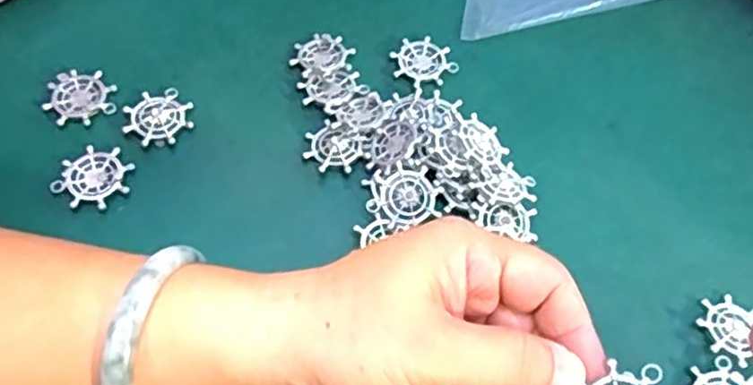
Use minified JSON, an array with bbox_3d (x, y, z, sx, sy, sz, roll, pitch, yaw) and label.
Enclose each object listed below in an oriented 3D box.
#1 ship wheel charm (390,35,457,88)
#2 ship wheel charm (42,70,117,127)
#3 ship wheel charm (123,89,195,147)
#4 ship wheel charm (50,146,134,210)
[{"bbox_3d":[0.025,-0.070,0.363,0.031,0.004,0.031,2,61,-3],"label":"ship wheel charm"},{"bbox_3d":[-0.147,-0.048,0.334,0.032,0.005,0.028,-5,61,-7],"label":"ship wheel charm"},{"bbox_3d":[-0.107,-0.037,0.334,0.029,0.005,0.032,35,64,15],"label":"ship wheel charm"},{"bbox_3d":[-0.132,-0.007,0.315,0.032,0.005,0.030,6,60,-1],"label":"ship wheel charm"}]

